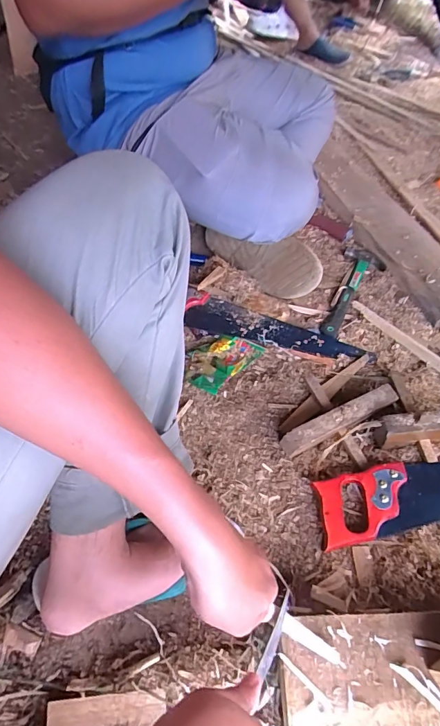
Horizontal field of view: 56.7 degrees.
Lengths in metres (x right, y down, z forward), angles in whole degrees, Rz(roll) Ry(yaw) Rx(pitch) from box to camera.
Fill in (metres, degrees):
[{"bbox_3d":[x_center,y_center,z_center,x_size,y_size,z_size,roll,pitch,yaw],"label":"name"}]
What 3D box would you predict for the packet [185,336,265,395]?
[{"bbox_3d":[-0.004,-0.009,0.717,0.096,0.032,0.142,34,58,23],"label":"packet"}]

